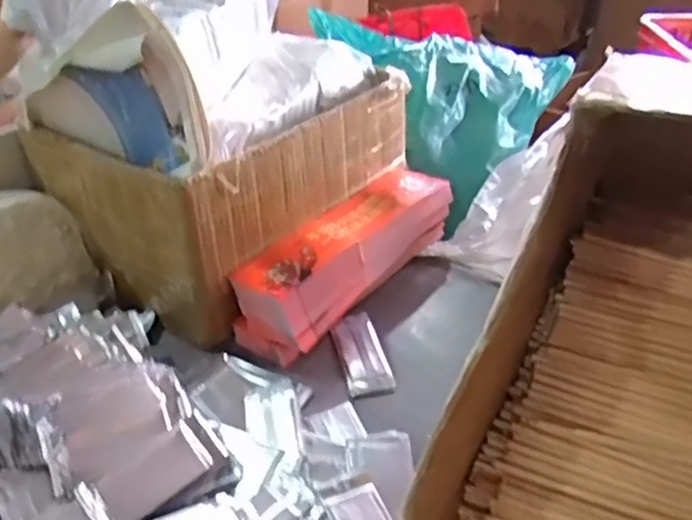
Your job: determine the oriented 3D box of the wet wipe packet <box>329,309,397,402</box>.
[{"bbox_3d":[0.016,0.105,0.719,0.049,0.009,0.127,-9,35,-10],"label":"wet wipe packet"}]

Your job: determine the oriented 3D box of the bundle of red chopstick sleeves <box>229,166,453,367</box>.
[{"bbox_3d":[0.009,-0.013,0.806,0.099,0.089,0.346,21,40,29],"label":"bundle of red chopstick sleeves"}]

